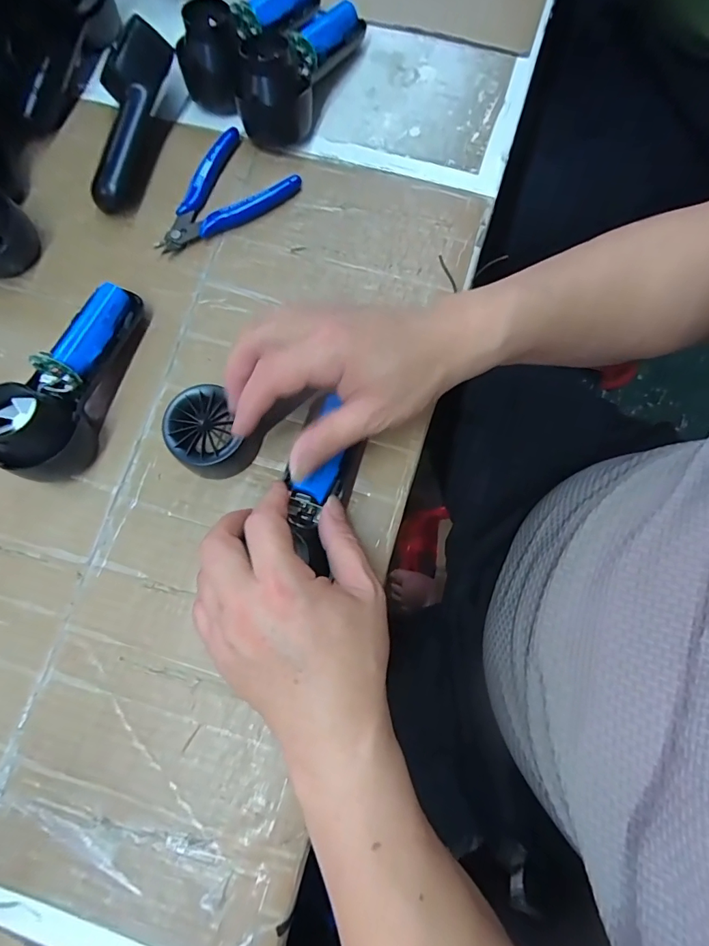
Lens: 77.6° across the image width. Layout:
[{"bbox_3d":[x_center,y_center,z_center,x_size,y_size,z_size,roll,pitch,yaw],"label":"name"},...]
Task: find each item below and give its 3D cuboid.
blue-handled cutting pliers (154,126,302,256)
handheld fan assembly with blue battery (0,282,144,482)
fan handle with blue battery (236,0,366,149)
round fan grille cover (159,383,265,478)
[{"bbox_3d":[-0.112,-0.219,0.353,0.117,0.015,0.073,-44,81,-8],"label":"blue-handled cutting pliers"},{"bbox_3d":[-0.199,-0.069,0.301,0.048,0.055,0.148,14,79,3],"label":"handheld fan assembly with blue battery"},{"bbox_3d":[-0.043,-0.340,0.359,0.052,0.051,0.140,24,79,5],"label":"fan handle with blue battery"},{"bbox_3d":[-0.099,-0.028,0.306,0.056,0.033,0.053,0,78,1],"label":"round fan grille cover"}]

